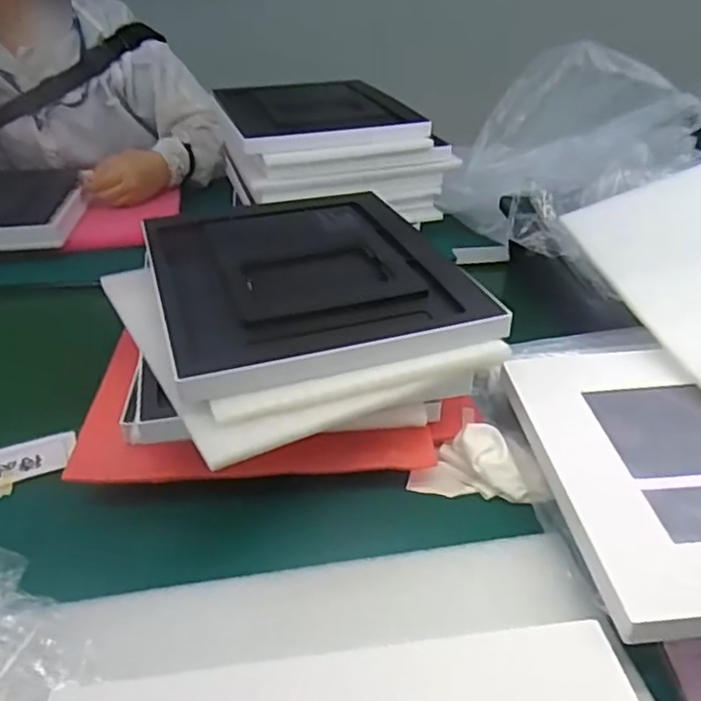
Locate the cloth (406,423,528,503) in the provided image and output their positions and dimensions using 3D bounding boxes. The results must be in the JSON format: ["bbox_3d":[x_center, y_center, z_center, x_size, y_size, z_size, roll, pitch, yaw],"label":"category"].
[{"bbox_3d":[0.091,0.085,0.525,0.084,0.024,0.058,4,33,9],"label":"cloth"}]

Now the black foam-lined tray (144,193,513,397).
[{"bbox_3d":[-0.042,-0.073,0.588,0.245,0.022,0.288,-14,38,-13],"label":"black foam-lined tray"}]

